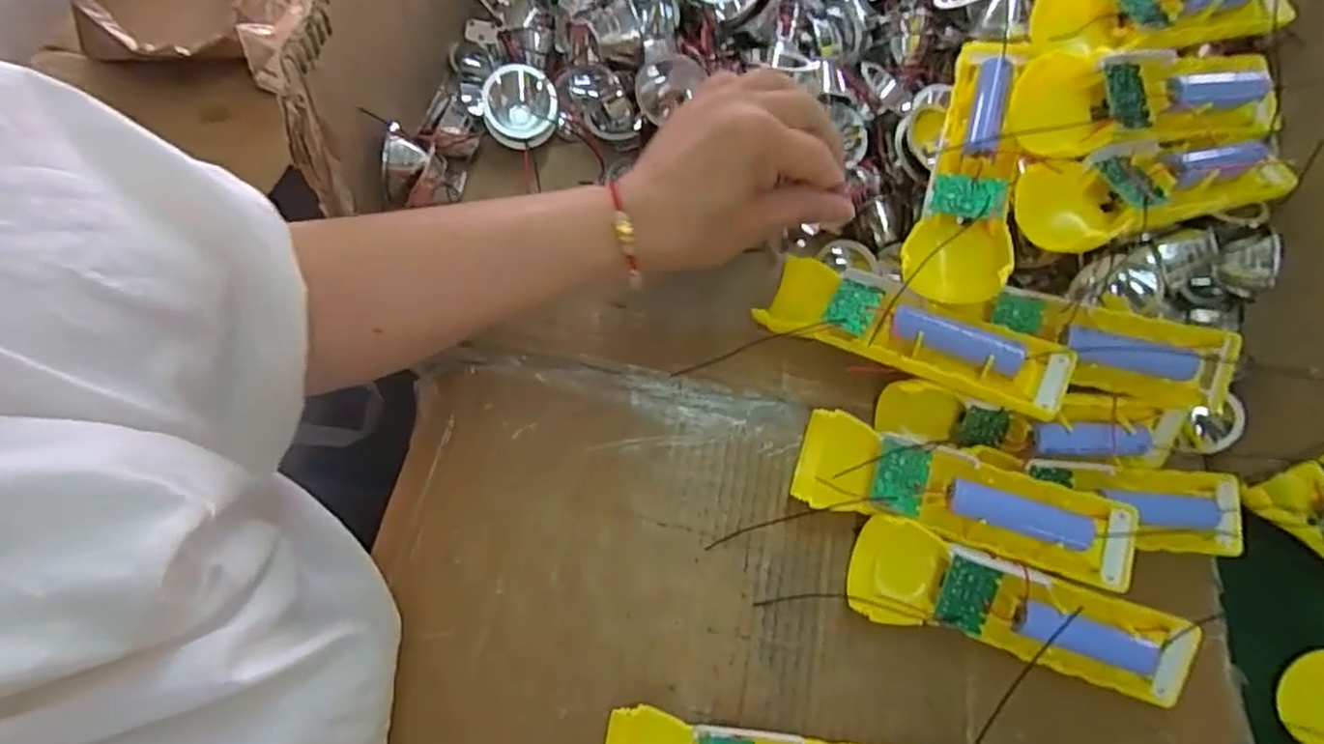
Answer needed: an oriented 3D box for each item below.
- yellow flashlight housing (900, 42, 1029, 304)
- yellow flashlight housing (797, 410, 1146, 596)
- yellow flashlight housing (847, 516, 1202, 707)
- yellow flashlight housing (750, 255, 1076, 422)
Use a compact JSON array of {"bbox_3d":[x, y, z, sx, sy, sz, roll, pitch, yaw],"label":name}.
[{"bbox_3d":[0.165,-0.116,0.369,0.049,0.042,0.154,12,79,3],"label":"yellow flashlight housing"},{"bbox_3d":[0.146,0.065,0.337,0.155,0.024,0.050,20,80,13],"label":"yellow flashlight housing"},{"bbox_3d":[0.171,0.117,0.326,0.153,0.030,0.045,20,68,6],"label":"yellow flashlight housing"},{"bbox_3d":[0.128,-0.020,0.359,0.157,0.024,0.051,26,67,27],"label":"yellow flashlight housing"}]

